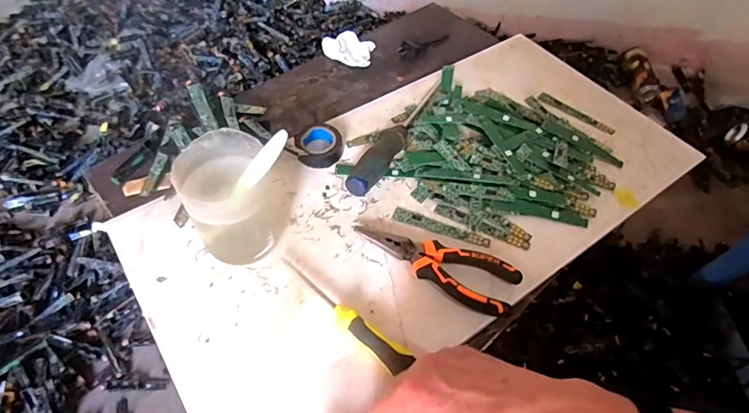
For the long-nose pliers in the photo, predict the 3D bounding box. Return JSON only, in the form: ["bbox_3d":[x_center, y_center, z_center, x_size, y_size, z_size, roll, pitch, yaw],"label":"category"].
[{"bbox_3d":[0.054,0.055,0.425,0.156,0.013,0.051,17,53,11],"label":"long-nose pliers"}]

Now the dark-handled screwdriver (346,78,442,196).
[{"bbox_3d":[0.029,-0.089,0.521,0.025,0.025,0.212,24,55,15],"label":"dark-handled screwdriver"}]

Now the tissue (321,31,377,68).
[{"bbox_3d":[-0.038,-0.223,0.641,0.070,0.022,0.053,8,52,4],"label":"tissue"}]

